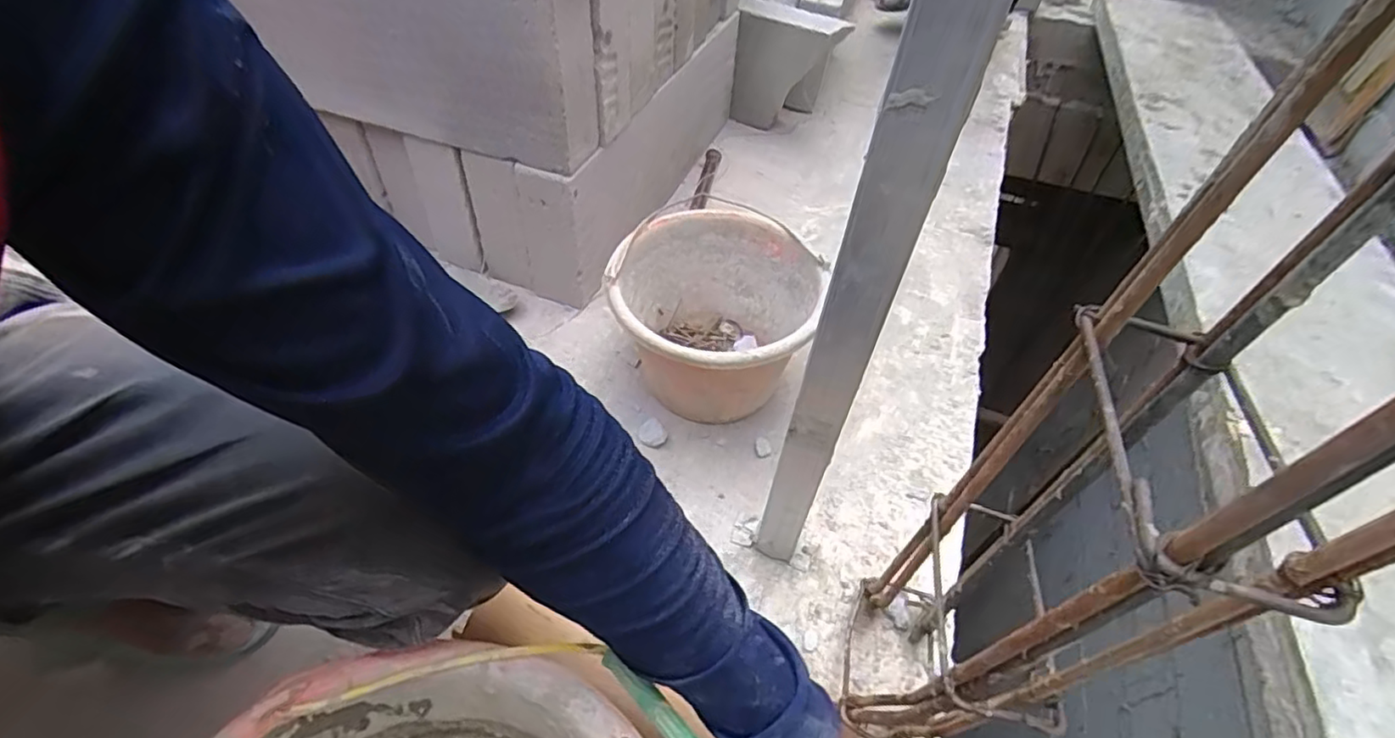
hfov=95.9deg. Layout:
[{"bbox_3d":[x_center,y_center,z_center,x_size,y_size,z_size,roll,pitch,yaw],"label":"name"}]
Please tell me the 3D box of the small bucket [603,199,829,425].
[{"bbox_3d":[0.018,-0.052,0.732,0.225,0.160,0.246,2,49,-2],"label":"small bucket"}]

